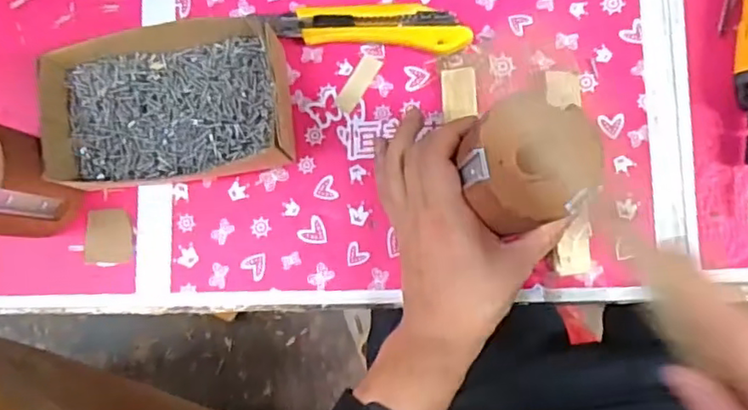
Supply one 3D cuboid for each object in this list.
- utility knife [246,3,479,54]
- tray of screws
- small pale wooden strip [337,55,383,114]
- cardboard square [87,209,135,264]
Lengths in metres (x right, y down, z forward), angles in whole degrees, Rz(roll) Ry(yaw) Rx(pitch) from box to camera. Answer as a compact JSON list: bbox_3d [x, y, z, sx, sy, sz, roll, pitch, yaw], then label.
[{"bbox_3d":[-0.005,-0.141,0.482,0.158,0.019,0.035,7,87,8],"label":"utility knife"},{"bbox_3d":[-0.154,-0.080,0.474,0.174,0.060,0.115,-8,84,7],"label":"tray of screws"},{"bbox_3d":[-0.012,-0.097,0.491,0.016,0.004,0.048,32,90,9],"label":"small pale wooden strip"},{"bbox_3d":[-0.213,0.025,0.495,0.039,0.006,0.043,1,86,8],"label":"cardboard square"}]

